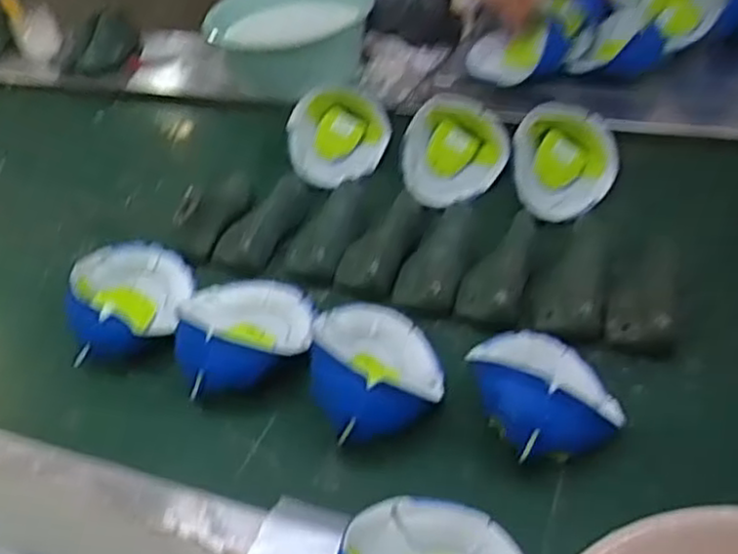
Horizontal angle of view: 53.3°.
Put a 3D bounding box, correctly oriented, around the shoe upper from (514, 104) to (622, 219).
[{"bbox_3d":[0.286,-0.179,1.067,0.145,0.091,0.195,6,43,14],"label":"shoe upper"}]

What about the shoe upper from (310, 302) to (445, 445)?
[{"bbox_3d":[0.009,0.079,0.787,0.130,0.082,0.193,-6,41,1],"label":"shoe upper"}]

